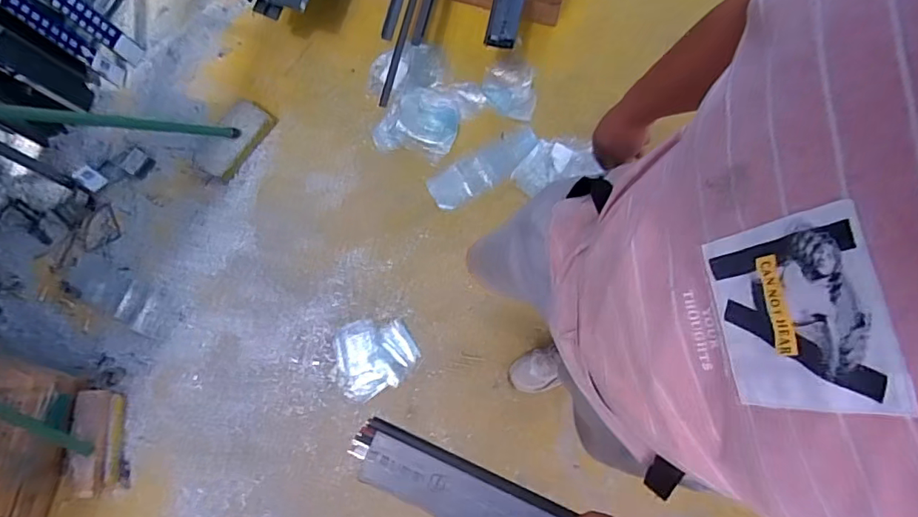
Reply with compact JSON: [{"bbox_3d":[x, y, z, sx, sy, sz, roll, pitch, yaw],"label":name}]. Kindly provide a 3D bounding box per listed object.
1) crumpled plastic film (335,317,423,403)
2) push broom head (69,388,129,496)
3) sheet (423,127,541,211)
[{"bbox_3d":[-0.241,0.271,1.485,0.226,0.021,0.209,-24,79,-4],"label":"crumpled plastic film"},{"bbox_3d":[-0.976,0.495,1.409,0.096,0.100,0.265,-4,80,-1],"label":"push broom head"},{"bbox_3d":[0.076,-0.270,1.551,0.351,0.031,0.120,-29,79,-5],"label":"sheet"}]

